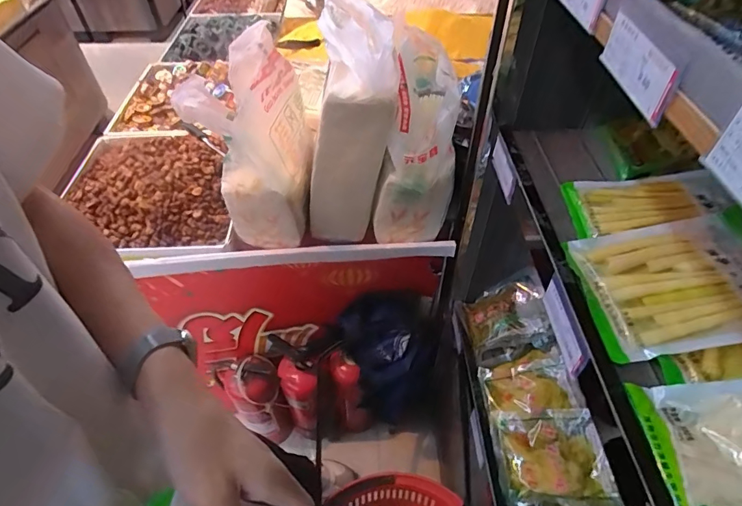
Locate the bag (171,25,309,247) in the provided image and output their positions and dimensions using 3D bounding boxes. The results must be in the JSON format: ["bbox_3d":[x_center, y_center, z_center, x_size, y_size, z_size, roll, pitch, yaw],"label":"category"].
[{"bbox_3d":[-0.216,-0.204,0.813,0.178,0.348,0.243,-5,49,-4],"label":"bag"}]

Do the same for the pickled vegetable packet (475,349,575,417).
[{"bbox_3d":[0.310,0.262,0.855,0.160,0.051,0.128,-23,55,7],"label":"pickled vegetable packet"}]

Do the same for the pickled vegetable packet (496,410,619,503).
[{"bbox_3d":[0.327,0.367,0.766,0.168,0.040,0.140,-11,52,13],"label":"pickled vegetable packet"}]

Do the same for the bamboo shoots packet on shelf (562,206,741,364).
[{"bbox_3d":[0.322,0.025,0.435,0.199,0.029,0.147,-5,49,-4],"label":"bamboo shoots packet on shelf"}]

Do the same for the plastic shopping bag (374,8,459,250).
[{"bbox_3d":[0.098,-0.215,0.849,0.135,0.313,0.319,8,50,7],"label":"plastic shopping bag"}]

